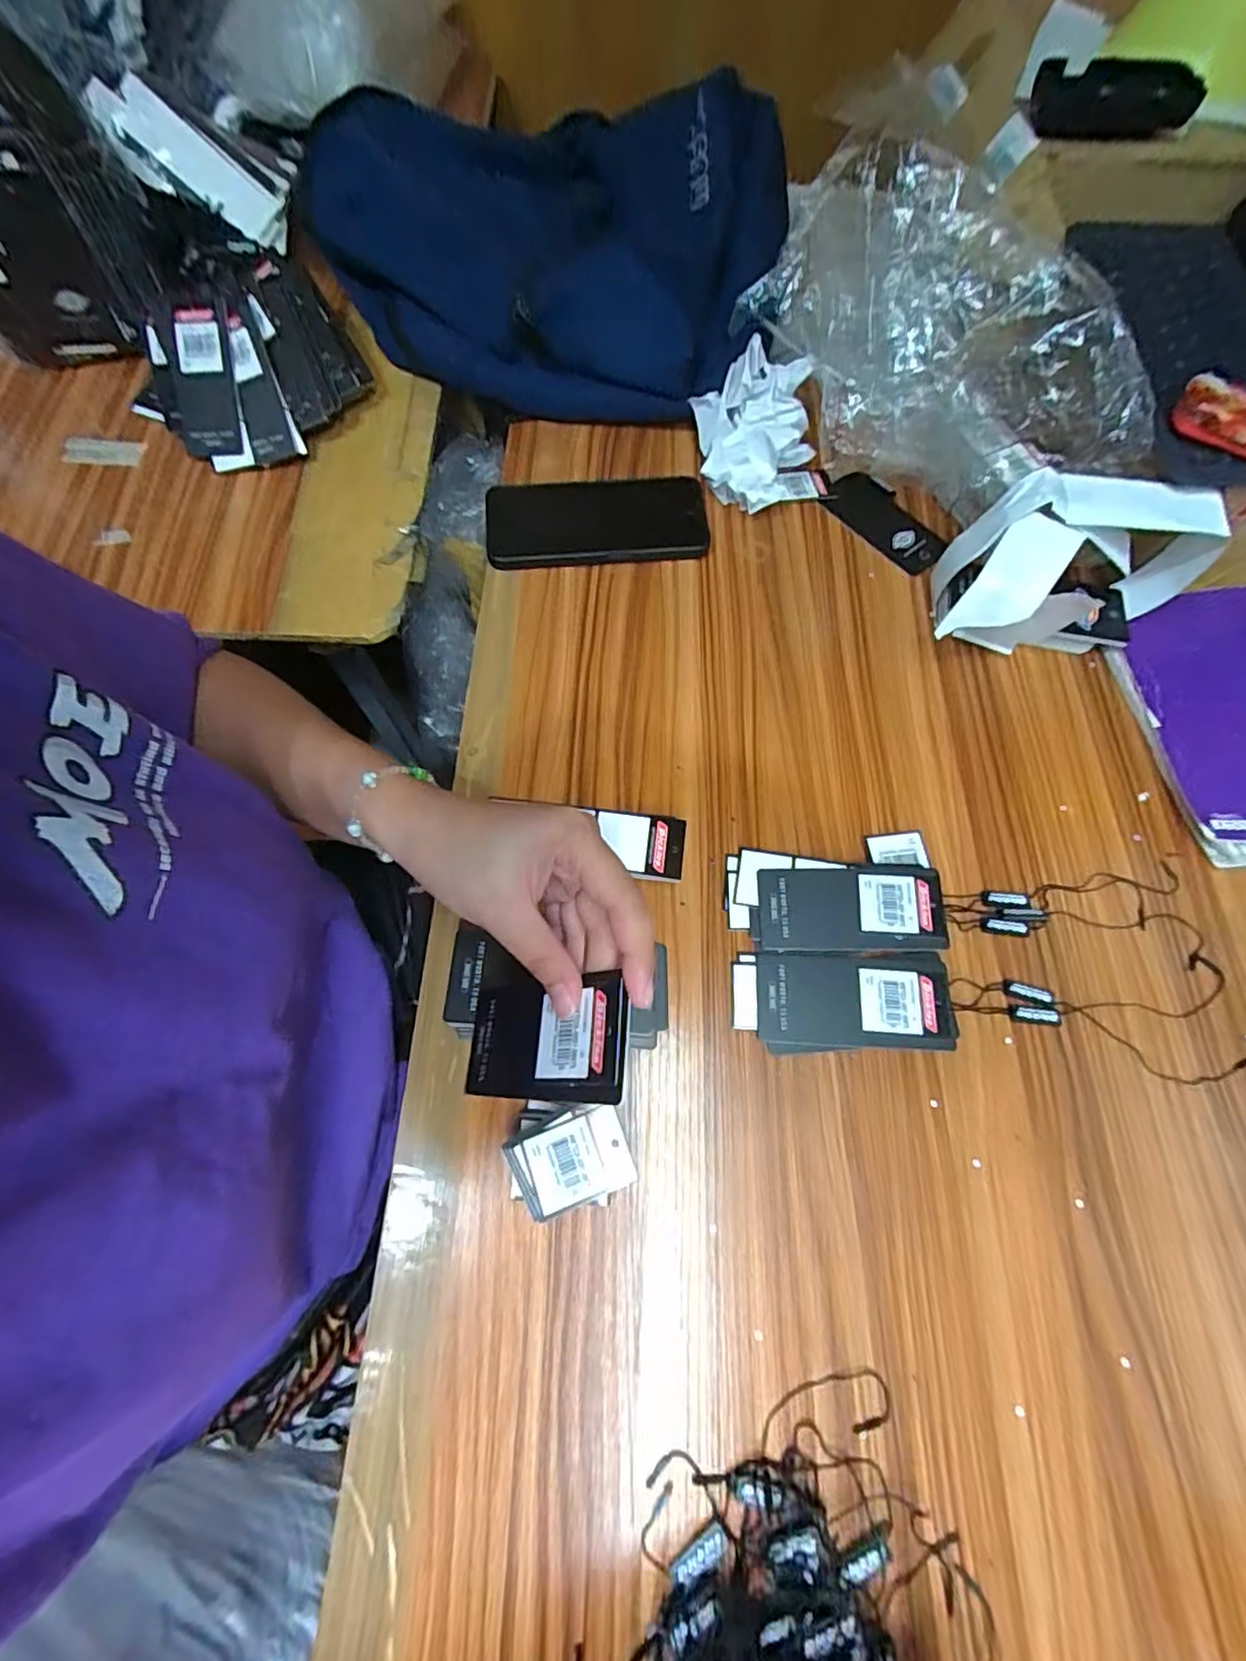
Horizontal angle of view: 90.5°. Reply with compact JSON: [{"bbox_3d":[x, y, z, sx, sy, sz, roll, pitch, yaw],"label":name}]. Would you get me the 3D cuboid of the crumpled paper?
[{"bbox_3d":[0.103,-0.324,0.498,0.093,0.056,0.134,25,69,8],"label":"crumpled paper"}]

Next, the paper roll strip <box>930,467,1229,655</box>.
[{"bbox_3d":[0.295,-0.170,0.419,0.167,0.100,0.087,1,68,-1],"label":"paper roll strip"}]

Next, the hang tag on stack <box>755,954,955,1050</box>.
[{"bbox_3d":[0.132,0.097,0.352,0.108,0.008,0.048,3,68,0],"label":"hang tag on stack"}]

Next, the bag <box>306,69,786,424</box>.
[{"bbox_3d":[-0.091,-0.526,0.548,0.423,0.105,0.294,14,68,4],"label":"bag"}]

